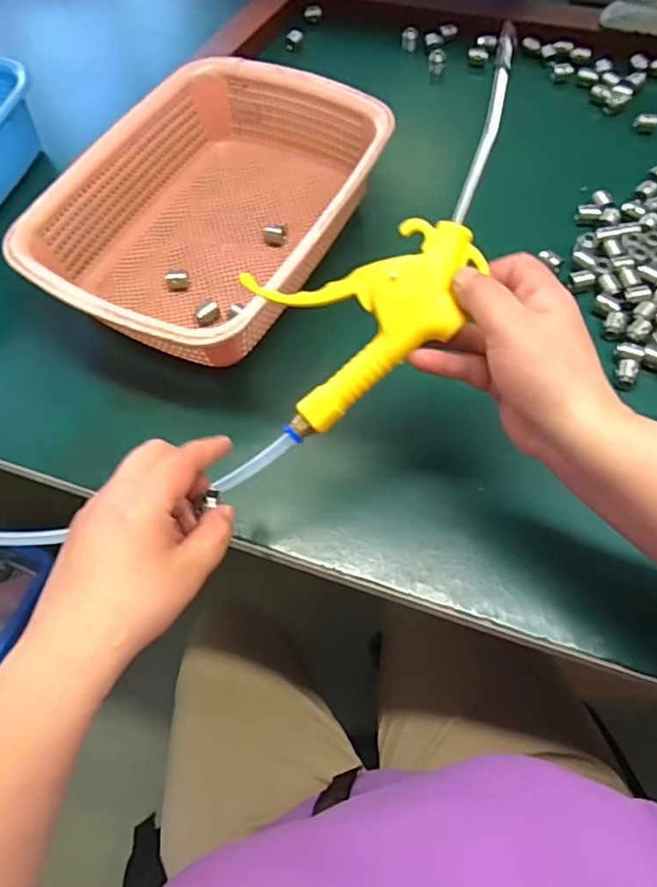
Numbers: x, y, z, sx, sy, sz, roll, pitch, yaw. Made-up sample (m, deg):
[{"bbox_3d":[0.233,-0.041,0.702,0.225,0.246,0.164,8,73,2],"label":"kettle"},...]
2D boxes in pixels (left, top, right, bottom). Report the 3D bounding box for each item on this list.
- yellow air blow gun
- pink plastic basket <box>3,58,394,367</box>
[{"bbox_3d":[0.036,-0.110,0.335,0.103,0.029,0.233,37,98,19],"label":"yellow air blow gun"},{"bbox_3d":[-0.094,-0.191,0.502,0.215,0.084,0.289,28,68,16],"label":"pink plastic basket"}]

